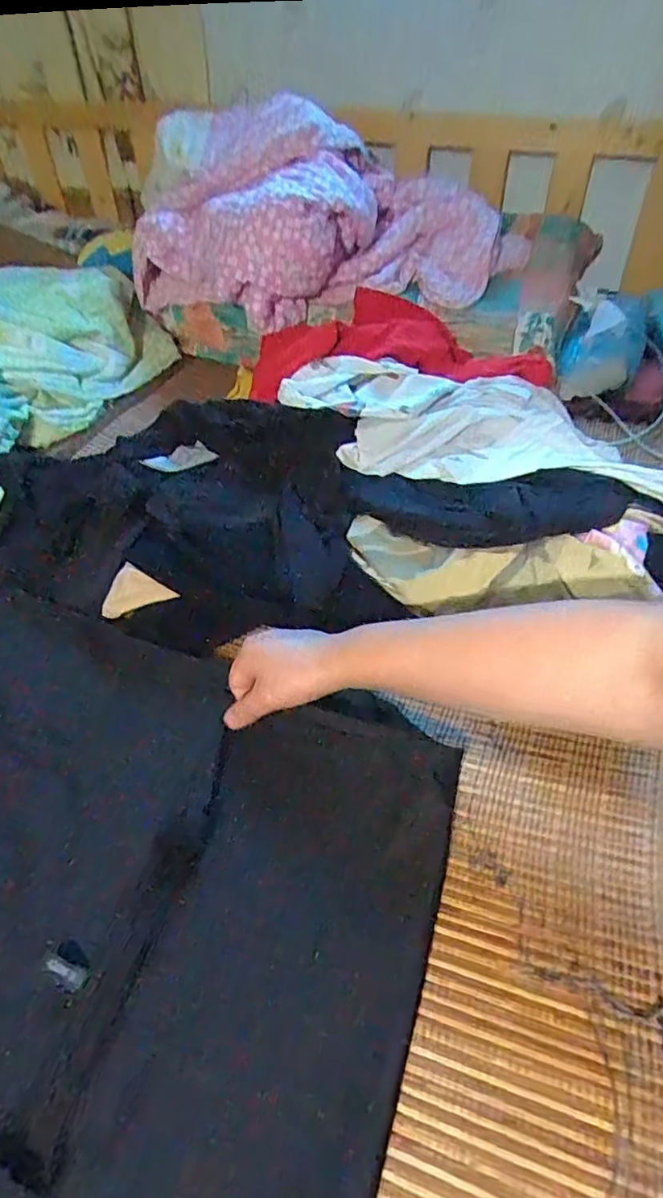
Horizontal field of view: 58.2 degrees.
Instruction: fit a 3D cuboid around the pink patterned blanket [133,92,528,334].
[{"bbox_3d":[-0.022,-0.528,0.834,0.537,0.217,0.244,6,44,6],"label":"pink patterned blanket"}]

